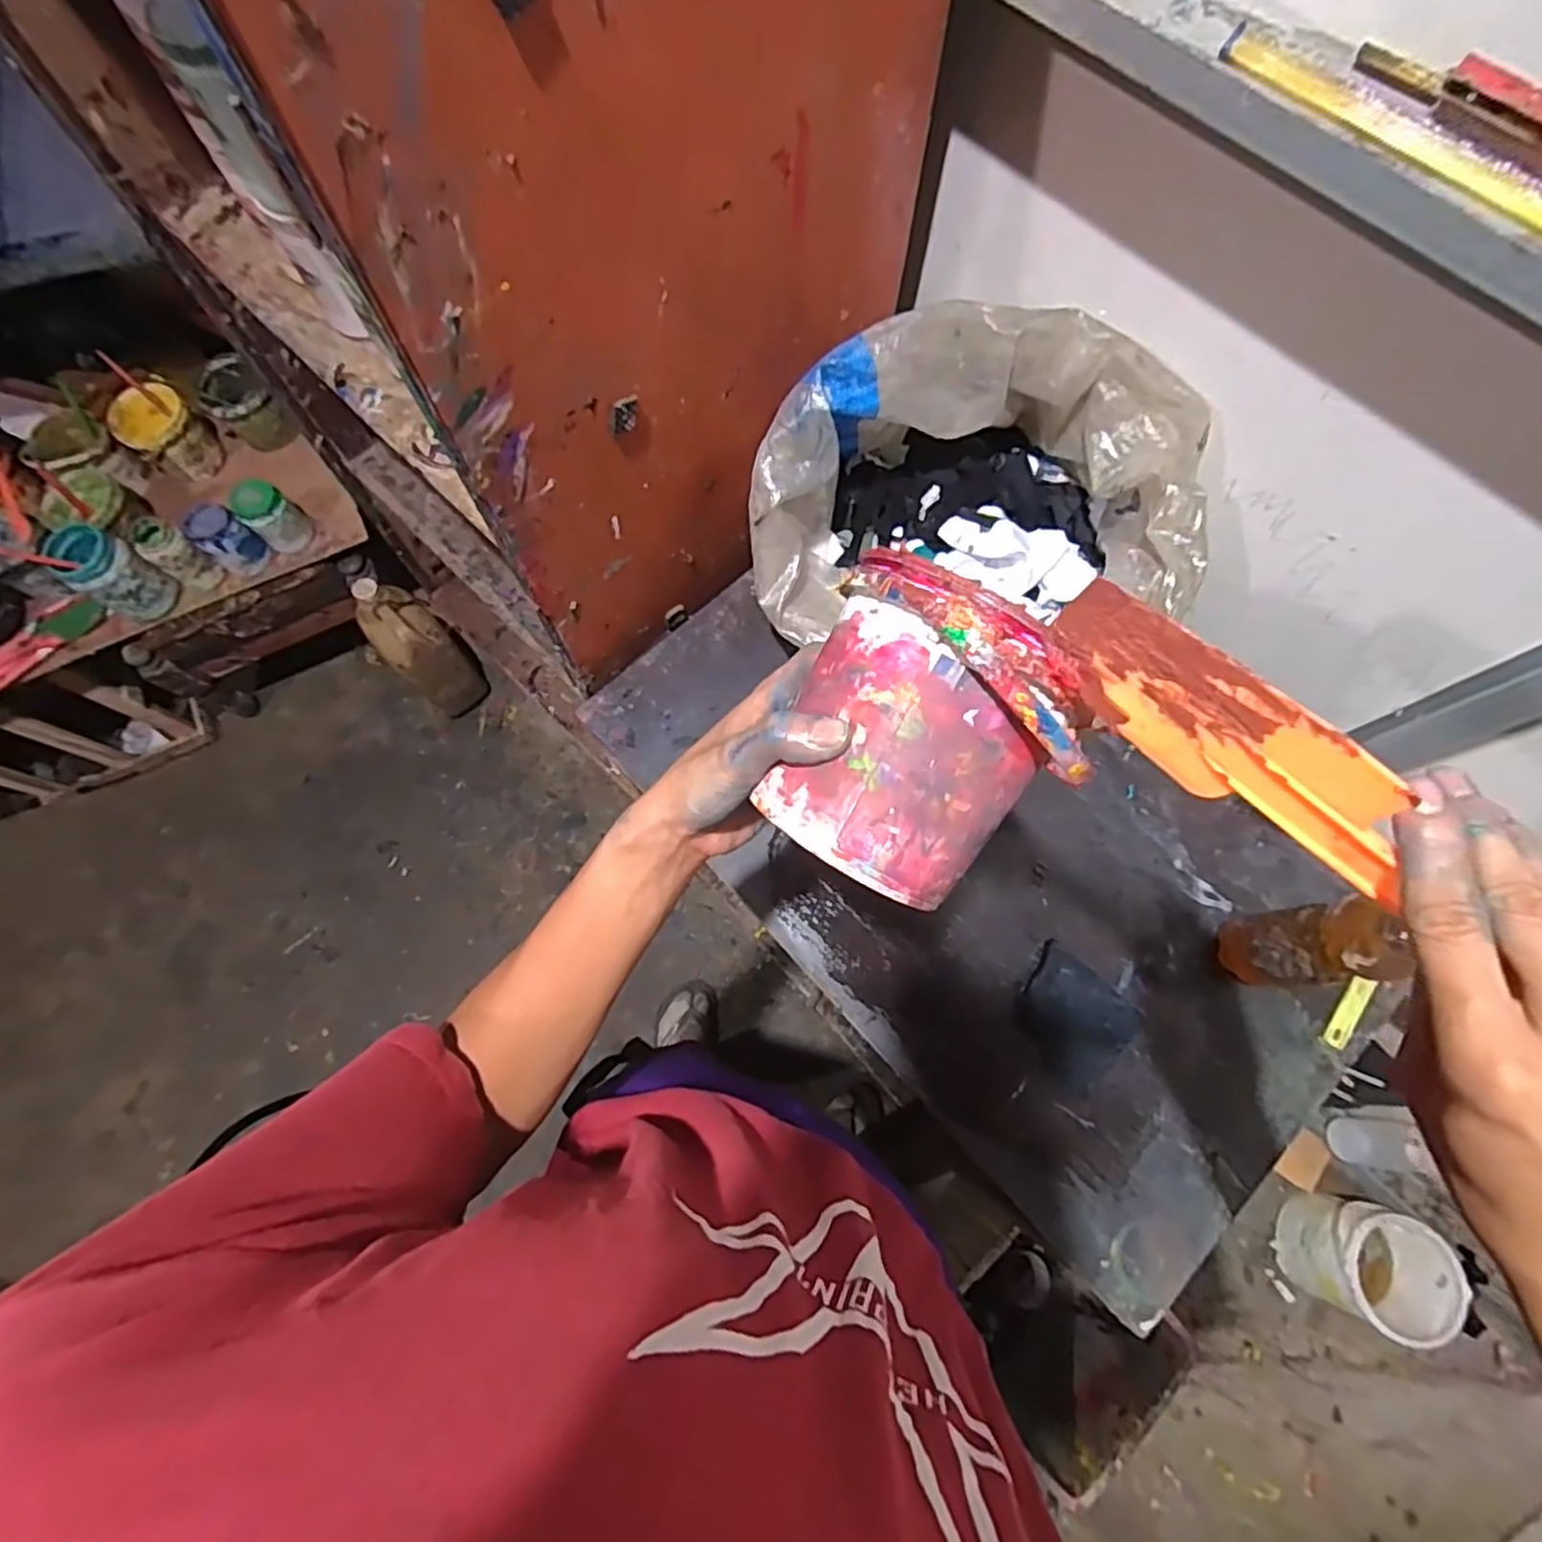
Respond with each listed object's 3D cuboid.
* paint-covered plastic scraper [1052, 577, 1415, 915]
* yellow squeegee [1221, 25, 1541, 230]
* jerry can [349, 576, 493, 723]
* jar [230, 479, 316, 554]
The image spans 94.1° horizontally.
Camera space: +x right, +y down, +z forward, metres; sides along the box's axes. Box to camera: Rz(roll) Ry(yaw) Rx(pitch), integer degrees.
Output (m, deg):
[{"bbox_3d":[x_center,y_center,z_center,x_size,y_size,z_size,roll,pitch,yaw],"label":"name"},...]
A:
[{"bbox_3d":[0.156,-0.010,0.246,0.137,0.052,0.013,43,75,11],"label":"paint-covered plastic scraper"},{"bbox_3d":[0.431,-0.335,0.414,0.385,0.016,0.023,43,75,11],"label":"yellow squeegee"},{"bbox_3d":[-0.747,-0.261,1.548,0.138,0.343,0.193,-37,77,-13],"label":"jerry can"},{"bbox_3d":[-0.909,-0.466,1.313,0.080,0.113,0.088,1,72,-2],"label":"jar"}]

